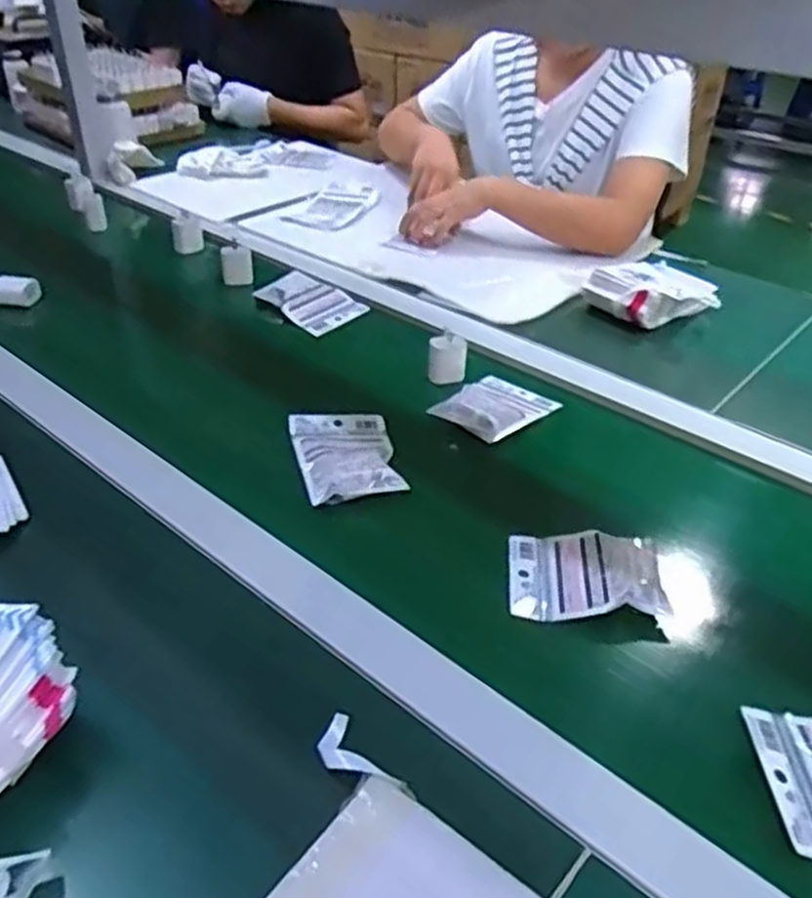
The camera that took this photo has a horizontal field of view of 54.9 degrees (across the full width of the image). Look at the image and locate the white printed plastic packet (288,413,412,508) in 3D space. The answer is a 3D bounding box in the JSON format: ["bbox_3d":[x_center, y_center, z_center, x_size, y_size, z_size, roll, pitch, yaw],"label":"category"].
[{"bbox_3d":[-0.058,0.000,0.770,0.098,0.023,0.137,-9,36,-15],"label":"white printed plastic packet"}]

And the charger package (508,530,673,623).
[{"bbox_3d":[0.149,0.104,0.654,0.122,0.019,0.095,-9,36,11],"label":"charger package"}]

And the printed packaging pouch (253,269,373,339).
[{"bbox_3d":[-0.131,-0.204,1.052,0.128,0.031,0.097,26,42,28],"label":"printed packaging pouch"}]

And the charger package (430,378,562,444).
[{"bbox_3d":[0.100,-0.052,0.853,0.095,0.033,0.133,27,42,31],"label":"charger package"}]

